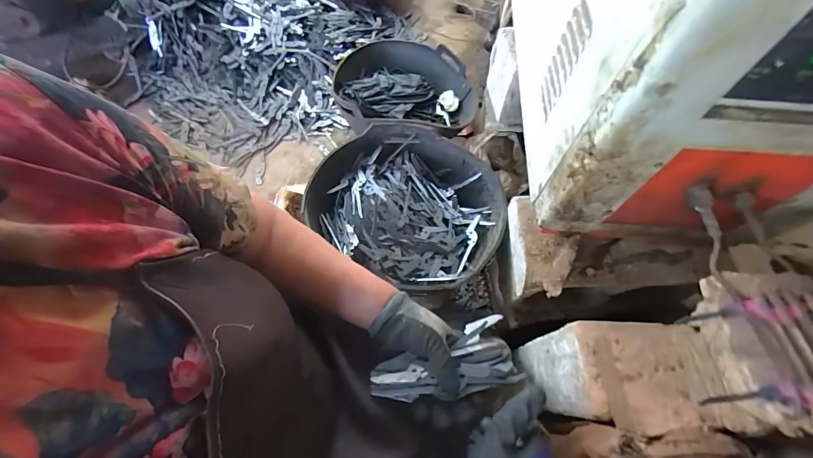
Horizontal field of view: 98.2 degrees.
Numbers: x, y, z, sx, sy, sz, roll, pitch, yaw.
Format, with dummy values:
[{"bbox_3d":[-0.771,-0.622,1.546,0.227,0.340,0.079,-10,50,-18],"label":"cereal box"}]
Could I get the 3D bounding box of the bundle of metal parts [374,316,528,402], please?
[{"bbox_3d":[0.042,0.159,0.422,0.170,0.027,0.079,-10,64,-5],"label":"bundle of metal parts"}]

